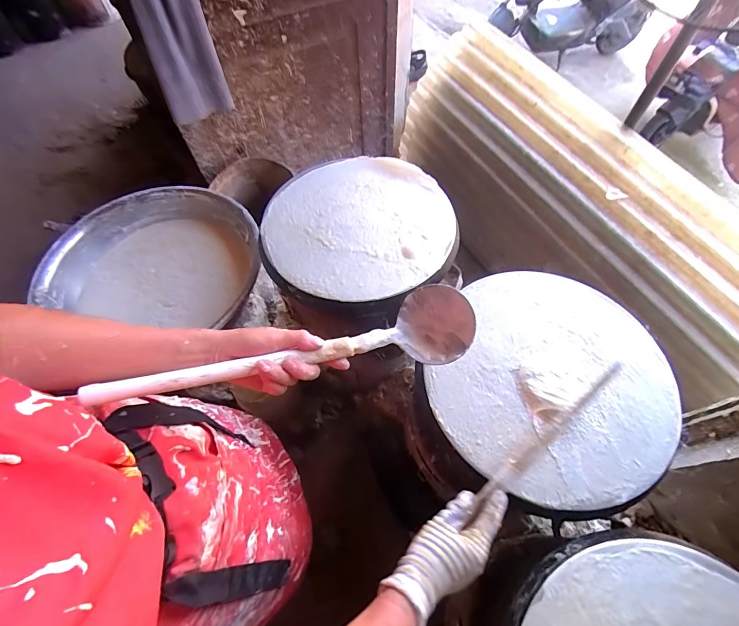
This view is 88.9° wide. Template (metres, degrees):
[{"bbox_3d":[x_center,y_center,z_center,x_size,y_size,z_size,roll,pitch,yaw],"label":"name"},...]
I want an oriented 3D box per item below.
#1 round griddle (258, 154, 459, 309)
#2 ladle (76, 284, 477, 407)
[{"bbox_3d":[-0.019,-0.176,0.733,0.364,0.030,0.364,-1,62,1],"label":"round griddle"},{"bbox_3d":[-0.073,0.047,0.408,0.384,0.058,0.086,-12,62,-13],"label":"ladle"}]

